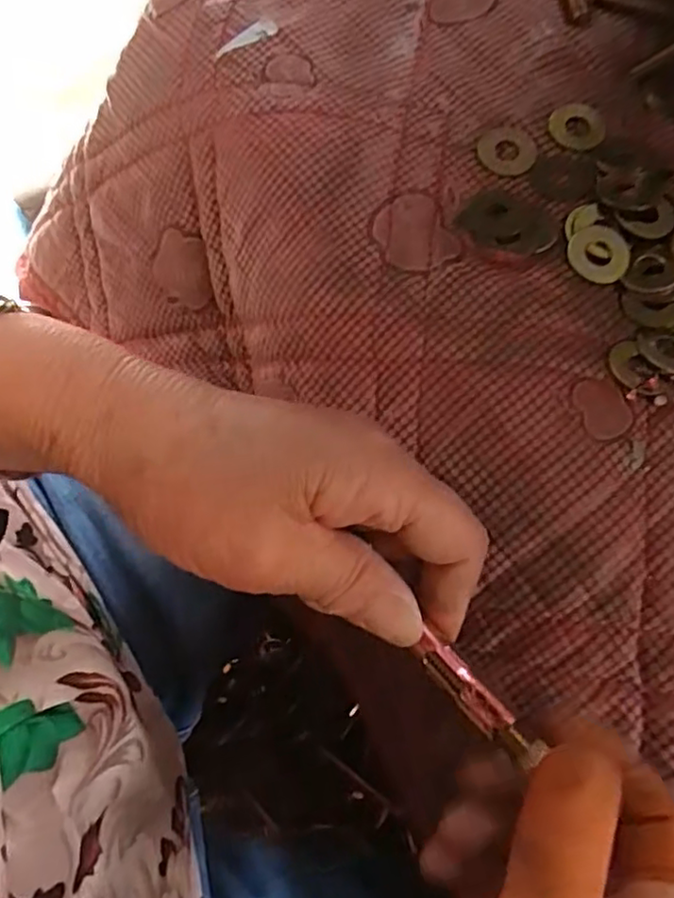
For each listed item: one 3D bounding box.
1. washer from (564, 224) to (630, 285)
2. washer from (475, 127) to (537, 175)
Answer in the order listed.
[{"bbox_3d":[0.103,-0.078,0.250,0.024,0.004,0.025,0,68,0],"label":"washer"},{"bbox_3d":[0.073,-0.128,0.270,0.025,0.004,0.025,0,68,0],"label":"washer"}]

